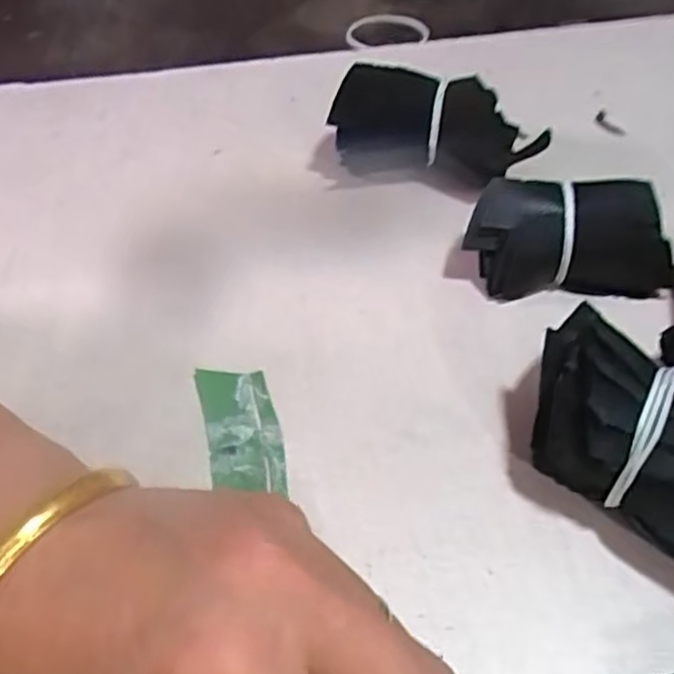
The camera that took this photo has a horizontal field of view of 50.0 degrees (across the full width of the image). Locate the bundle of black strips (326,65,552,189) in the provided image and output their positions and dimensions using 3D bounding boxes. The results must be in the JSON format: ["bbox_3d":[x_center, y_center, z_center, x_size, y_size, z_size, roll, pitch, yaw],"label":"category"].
[{"bbox_3d":[0.052,-0.103,0.362,0.108,0.046,0.043,6,47,8],"label":"bundle of black strips"}]

